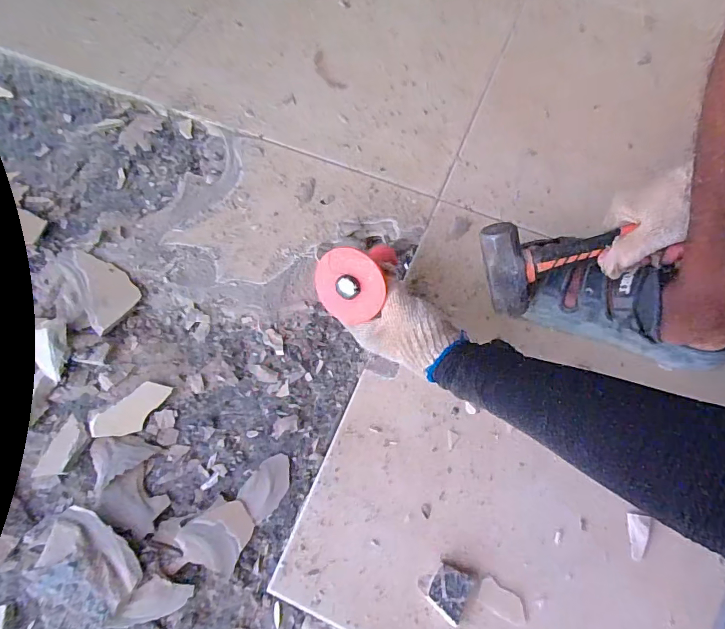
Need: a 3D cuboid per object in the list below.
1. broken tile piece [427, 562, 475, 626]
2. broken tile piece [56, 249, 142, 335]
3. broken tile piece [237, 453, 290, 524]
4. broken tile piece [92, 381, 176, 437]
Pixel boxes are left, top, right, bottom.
[{"bbox_3d":[0.084,0.264,0.404,0.035,0.011,0.043,29,71,10],"label":"broken tile piece"},{"bbox_3d":[-0.327,-0.041,0.528,0.062,0.009,0.129,-33,72,-12],"label":"broken tile piece"},{"bbox_3d":[-0.101,0.183,0.452,0.040,0.006,0.065,37,73,13],"label":"broken tile piece"},{"bbox_3d":[-0.257,0.108,0.471,0.087,0.006,0.038,-37,73,-14],"label":"broken tile piece"}]

